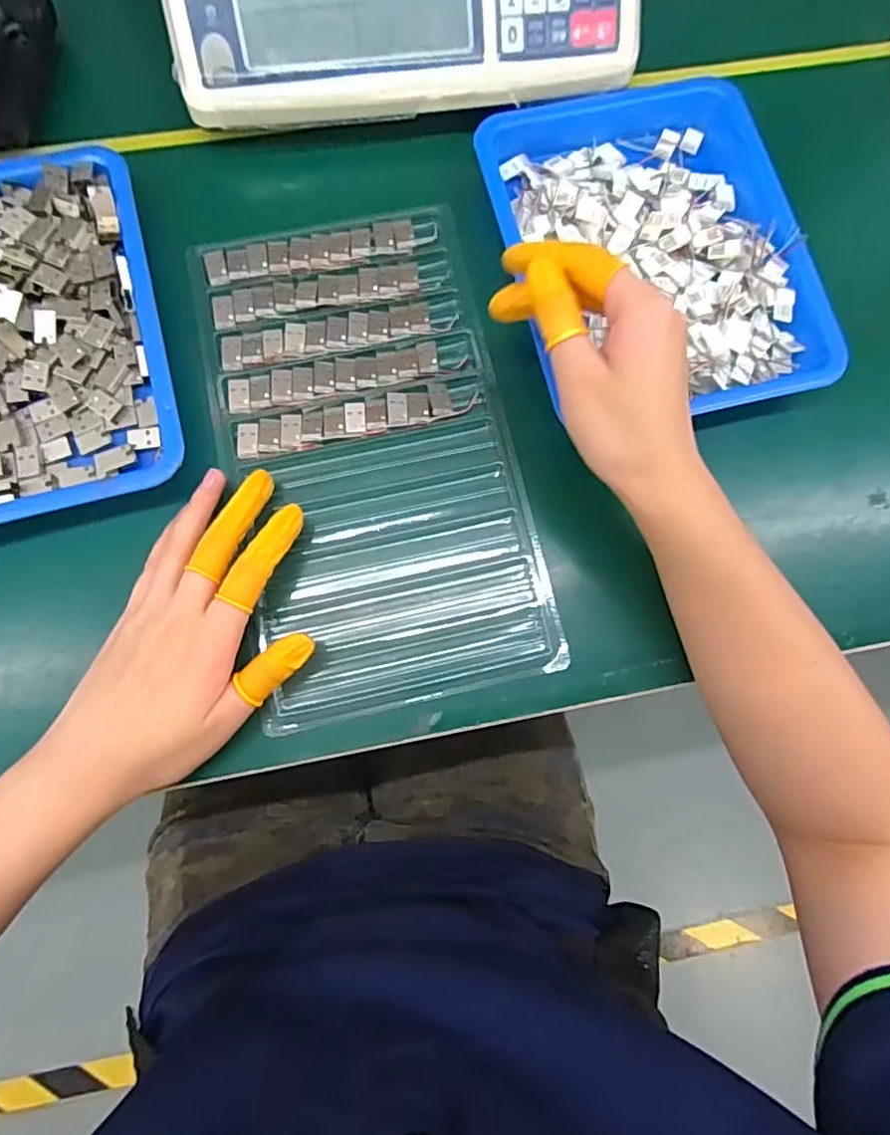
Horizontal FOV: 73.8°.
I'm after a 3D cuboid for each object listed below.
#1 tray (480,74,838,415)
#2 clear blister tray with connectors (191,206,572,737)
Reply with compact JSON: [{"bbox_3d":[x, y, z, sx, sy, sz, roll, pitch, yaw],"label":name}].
[{"bbox_3d":[0.124,-0.192,0.358,0.169,0.029,0.215,-13,82,-5],"label":"tray"},{"bbox_3d":[-0.041,-0.069,0.340,0.159,0.011,0.295,-11,82,-4],"label":"clear blister tray with connectors"}]

